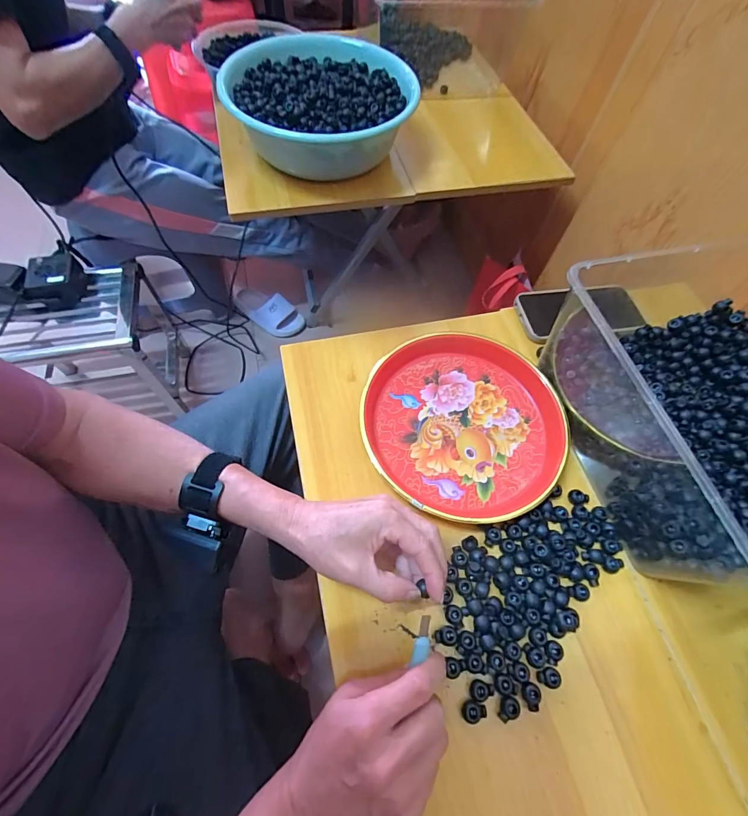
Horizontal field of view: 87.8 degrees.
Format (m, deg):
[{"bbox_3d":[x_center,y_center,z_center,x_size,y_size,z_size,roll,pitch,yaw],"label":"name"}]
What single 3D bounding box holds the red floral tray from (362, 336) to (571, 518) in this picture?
[{"bbox_3d":[0.103,0.014,0.440,0.223,0.031,0.216,-23,67,-14],"label":"red floral tray"}]

